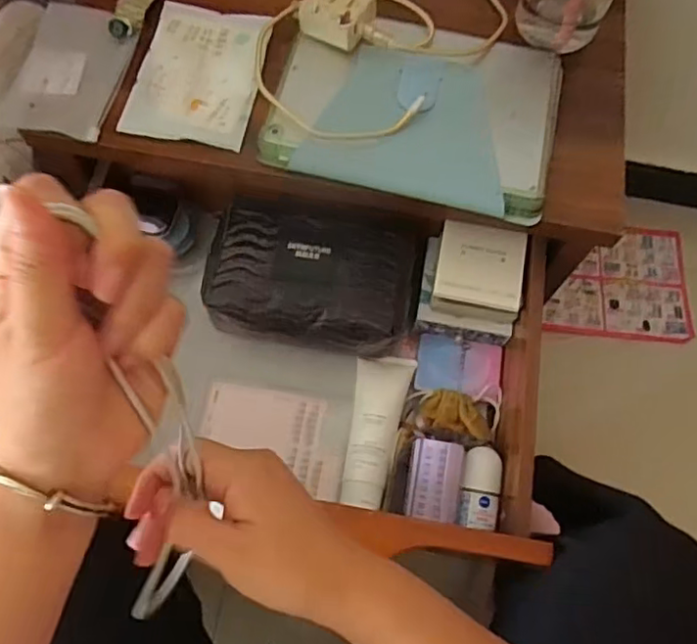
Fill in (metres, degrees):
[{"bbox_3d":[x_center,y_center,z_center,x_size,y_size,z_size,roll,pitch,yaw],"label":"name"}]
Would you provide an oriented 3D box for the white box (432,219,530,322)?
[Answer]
[{"bbox_3d":[0.126,-0.049,0.600,0.086,0.044,0.083,10,68,1],"label":"white box"}]

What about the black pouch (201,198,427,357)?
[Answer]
[{"bbox_3d":[-0.032,-0.050,0.597,0.206,0.064,0.151,12,85,4],"label":"black pouch"}]

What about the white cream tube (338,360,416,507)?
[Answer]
[{"bbox_3d":[0.024,0.101,0.585,0.052,0.027,0.152,13,68,3],"label":"white cream tube"}]

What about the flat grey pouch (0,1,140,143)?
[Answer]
[{"bbox_3d":[-0.258,-0.233,0.566,0.096,0.012,0.140,11,68,2],"label":"flat grey pouch"}]

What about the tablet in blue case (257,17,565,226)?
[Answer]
[{"bbox_3d":[0.064,-0.200,0.557,0.250,0.019,0.188,14,68,3],"label":"tablet in blue case"}]

